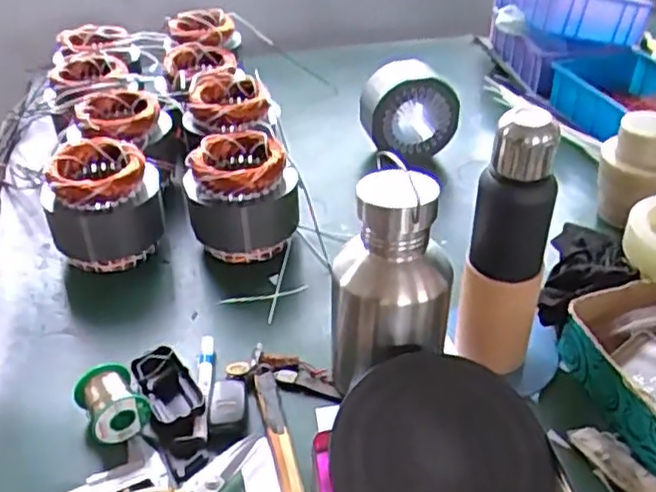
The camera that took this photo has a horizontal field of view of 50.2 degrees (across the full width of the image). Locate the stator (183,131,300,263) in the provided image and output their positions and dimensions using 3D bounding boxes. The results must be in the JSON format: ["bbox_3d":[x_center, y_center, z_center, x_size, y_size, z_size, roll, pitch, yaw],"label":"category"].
[{"bbox_3d":[-0.119,-0.065,0.981,0.150,0.147,0.133,-6,37,-6],"label":"stator"}]

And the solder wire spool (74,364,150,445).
[{"bbox_3d":[-0.224,0.165,0.729,0.057,0.057,0.072,-21,40,-28],"label":"solder wire spool"}]

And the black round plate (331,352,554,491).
[{"bbox_3d":[0.098,0.182,0.630,0.187,0.025,0.178,0,58,0],"label":"black round plate"}]

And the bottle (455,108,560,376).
[{"bbox_3d":[0.188,0.003,0.730,0.078,0.278,0.062,13,39,18],"label":"bottle"}]

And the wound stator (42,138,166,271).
[{"bbox_3d":[-0.309,-0.059,0.972,0.151,0.143,0.156,-8,35,-13],"label":"wound stator"}]

